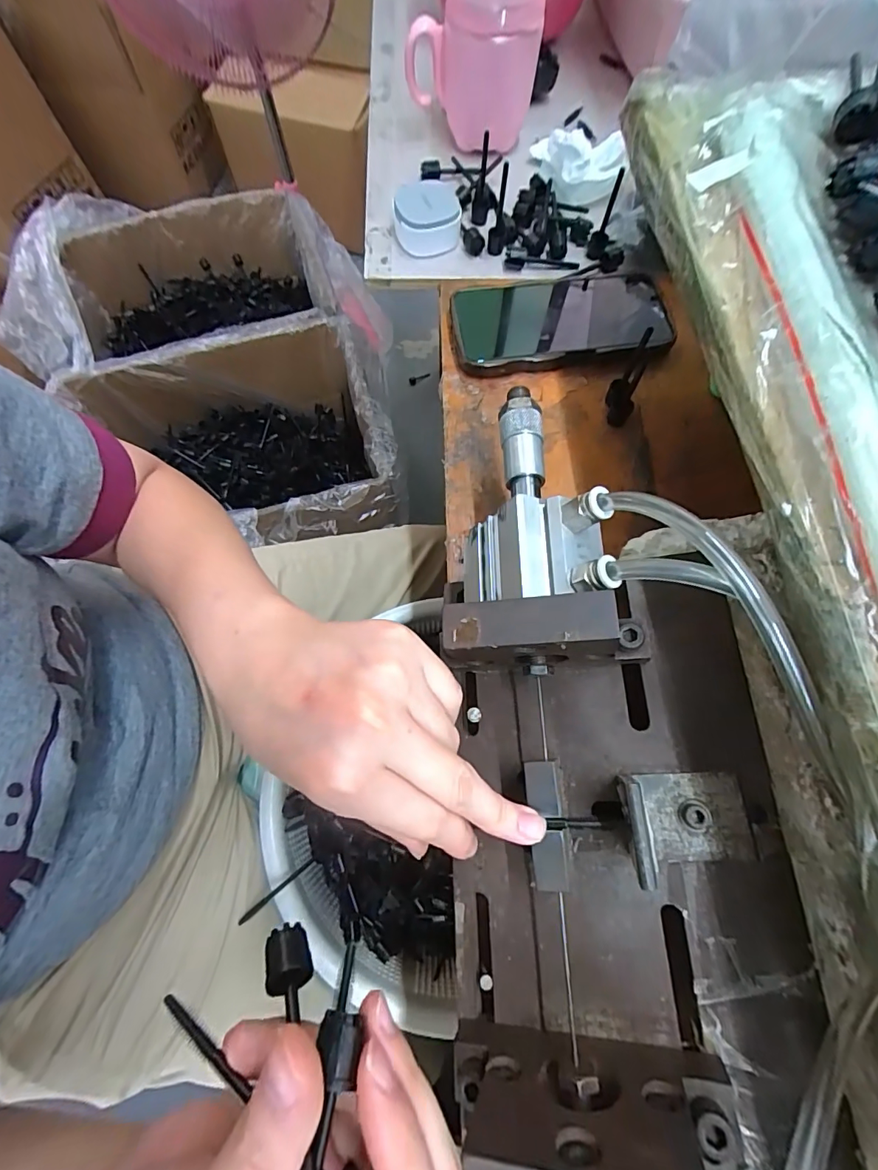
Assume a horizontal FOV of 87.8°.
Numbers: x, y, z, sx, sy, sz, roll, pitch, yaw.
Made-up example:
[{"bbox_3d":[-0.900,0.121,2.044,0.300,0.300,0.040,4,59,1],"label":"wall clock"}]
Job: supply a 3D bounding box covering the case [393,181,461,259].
[{"bbox_3d":[-0.010,-0.315,0.388,0.054,0.029,0.055,-1,71,-1],"label":"case"}]

